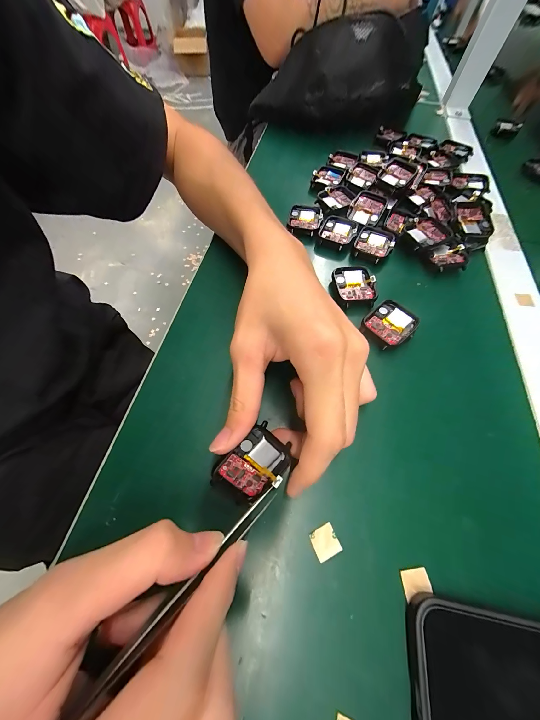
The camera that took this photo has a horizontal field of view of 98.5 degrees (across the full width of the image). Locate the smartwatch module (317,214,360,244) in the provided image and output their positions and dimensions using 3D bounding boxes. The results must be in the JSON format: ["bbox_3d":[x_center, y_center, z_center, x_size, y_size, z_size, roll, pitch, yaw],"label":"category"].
[{"bbox_3d":[0.076,-0.145,0.255,0.037,0.004,0.045,21,64,9],"label":"smartwatch module"}]

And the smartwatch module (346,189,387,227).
[{"bbox_3d":[0.110,-0.173,0.263,0.037,0.012,0.039,27,66,11],"label":"smartwatch module"}]

